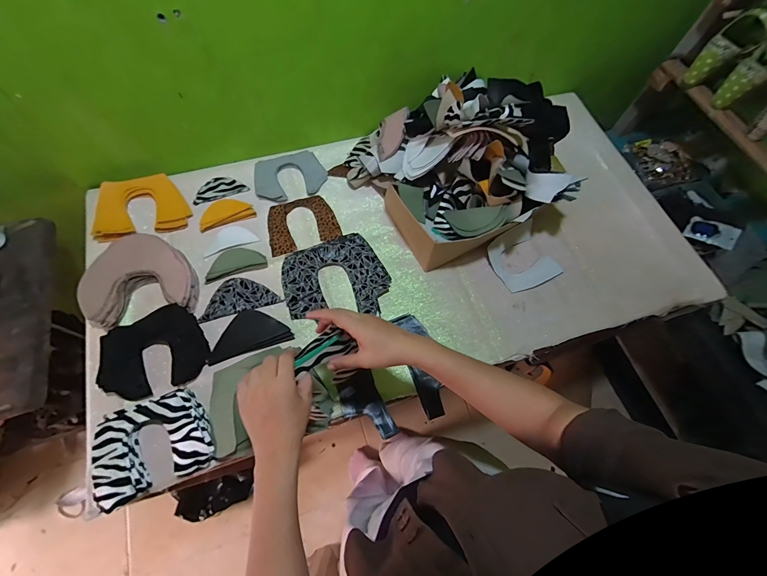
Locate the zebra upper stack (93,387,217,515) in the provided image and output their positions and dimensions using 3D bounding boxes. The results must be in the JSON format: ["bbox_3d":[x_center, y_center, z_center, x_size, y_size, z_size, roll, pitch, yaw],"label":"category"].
[{"bbox_3d":[-0.352,0.237,0.521,0.155,0.035,0.133,-20,69,-12],"label":"zebra upper stack"}]

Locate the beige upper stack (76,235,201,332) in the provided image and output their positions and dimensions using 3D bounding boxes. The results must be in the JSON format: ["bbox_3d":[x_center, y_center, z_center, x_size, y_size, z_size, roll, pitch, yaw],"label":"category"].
[{"bbox_3d":[-0.449,-0.024,0.622,0.175,0.031,0.166,-16,68,-10],"label":"beige upper stack"}]

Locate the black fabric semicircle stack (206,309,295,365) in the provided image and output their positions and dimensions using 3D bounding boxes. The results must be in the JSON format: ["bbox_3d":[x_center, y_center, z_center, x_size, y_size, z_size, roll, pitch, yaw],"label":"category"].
[{"bbox_3d":[-0.246,0.079,0.616,0.145,0.021,0.075,-16,68,-10],"label":"black fabric semicircle stack"}]

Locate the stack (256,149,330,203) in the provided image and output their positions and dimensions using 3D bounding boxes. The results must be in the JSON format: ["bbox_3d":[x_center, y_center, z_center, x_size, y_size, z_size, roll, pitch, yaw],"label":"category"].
[{"bbox_3d":[-0.209,-0.251,0.750,0.155,0.009,0.110,-18,68,-11],"label":"stack"}]

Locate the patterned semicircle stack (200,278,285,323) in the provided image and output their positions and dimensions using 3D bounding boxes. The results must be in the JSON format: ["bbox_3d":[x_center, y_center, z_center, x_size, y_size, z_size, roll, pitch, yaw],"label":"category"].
[{"bbox_3d":[-0.275,0.014,0.644,0.142,0.006,0.072,-14,68,-9],"label":"patterned semicircle stack"}]

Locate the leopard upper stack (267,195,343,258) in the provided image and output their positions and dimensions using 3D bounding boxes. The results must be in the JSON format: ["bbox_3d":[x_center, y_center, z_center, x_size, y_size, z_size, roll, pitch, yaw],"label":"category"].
[{"bbox_3d":[-0.175,-0.138,0.719,0.145,0.007,0.120,-18,68,-11],"label":"leopard upper stack"}]

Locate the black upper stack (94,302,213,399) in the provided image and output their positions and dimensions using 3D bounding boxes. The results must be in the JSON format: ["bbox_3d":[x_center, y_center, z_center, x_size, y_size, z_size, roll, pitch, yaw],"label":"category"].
[{"bbox_3d":[-0.396,0.111,0.581,0.161,0.022,0.140,-29,71,-15],"label":"black upper stack"}]

